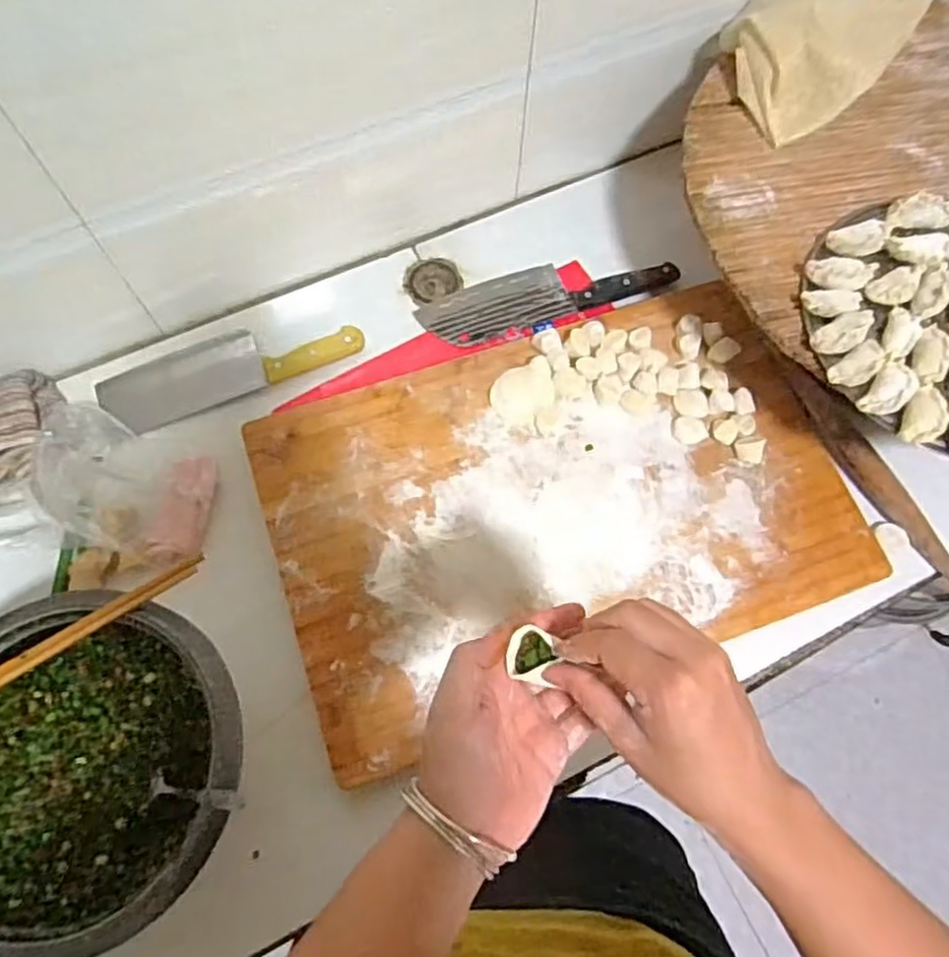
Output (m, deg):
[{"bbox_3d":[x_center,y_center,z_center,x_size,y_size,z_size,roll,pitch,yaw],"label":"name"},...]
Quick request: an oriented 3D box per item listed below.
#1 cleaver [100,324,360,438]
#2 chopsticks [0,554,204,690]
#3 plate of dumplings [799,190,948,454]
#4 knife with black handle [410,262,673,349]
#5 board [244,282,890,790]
[{"bbox_3d":[-0.266,-0.124,0.753,0.278,0.017,0.076,-24,72,-10],"label":"cleaver"},{"bbox_3d":[-0.342,0.137,0.553,0.262,0.018,0.018,-31,73,-12],"label":"chopsticks"},{"bbox_3d":[0.423,-0.139,0.600,0.259,0.027,0.248,0,69,-1],"label":"plate of dumplings"},{"bbox_3d":[0.083,-0.217,0.796,0.289,0.023,0.078,-18,71,-8],"label":"knife with black handle"},{"bbox_3d":[0.086,0.018,0.688,0.554,0.024,0.355,-19,71,-8],"label":"board"}]

